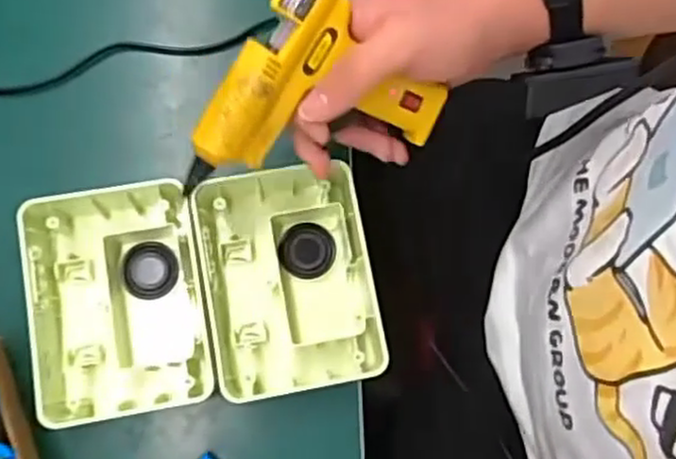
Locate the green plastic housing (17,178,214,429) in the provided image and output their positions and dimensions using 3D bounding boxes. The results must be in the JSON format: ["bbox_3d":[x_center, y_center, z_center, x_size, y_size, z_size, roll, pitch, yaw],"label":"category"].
[{"bbox_3d":[-0.137,0.048,0.468,0.117,0.048,0.154,-11,79,-4],"label":"green plastic housing"}]

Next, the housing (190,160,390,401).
[{"bbox_3d":[-0.032,0.033,0.483,0.108,0.046,0.142,-10,79,-4],"label":"housing"}]

